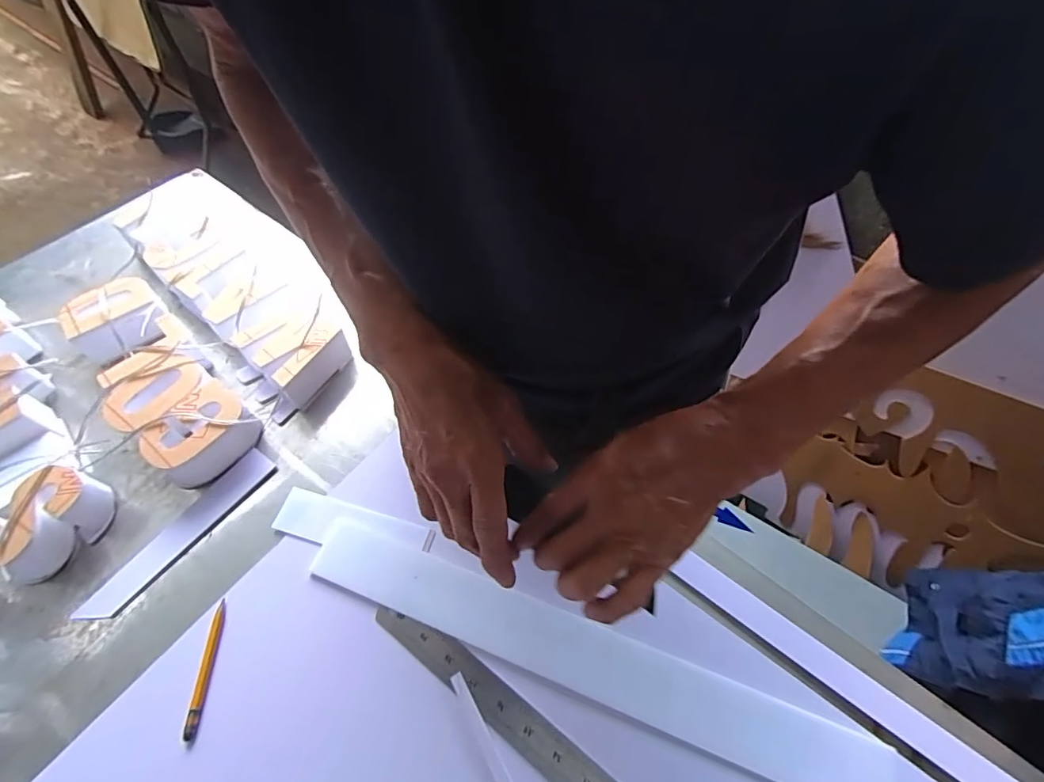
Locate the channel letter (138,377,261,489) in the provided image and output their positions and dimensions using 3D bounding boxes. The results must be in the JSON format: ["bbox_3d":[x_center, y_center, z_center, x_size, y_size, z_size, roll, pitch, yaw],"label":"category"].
[{"bbox_3d":[-0.289,0.042,0.453,0.065,0.046,0.086,36,64,19],"label":"channel letter"}]

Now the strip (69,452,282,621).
[{"bbox_3d":[-0.292,0.123,0.433,0.034,0.008,0.171,32,63,17],"label":"strip"}]

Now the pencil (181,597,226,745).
[{"bbox_3d":[-0.237,0.206,0.373,0.009,0.007,0.091,-2,59,-3],"label":"pencil"}]

